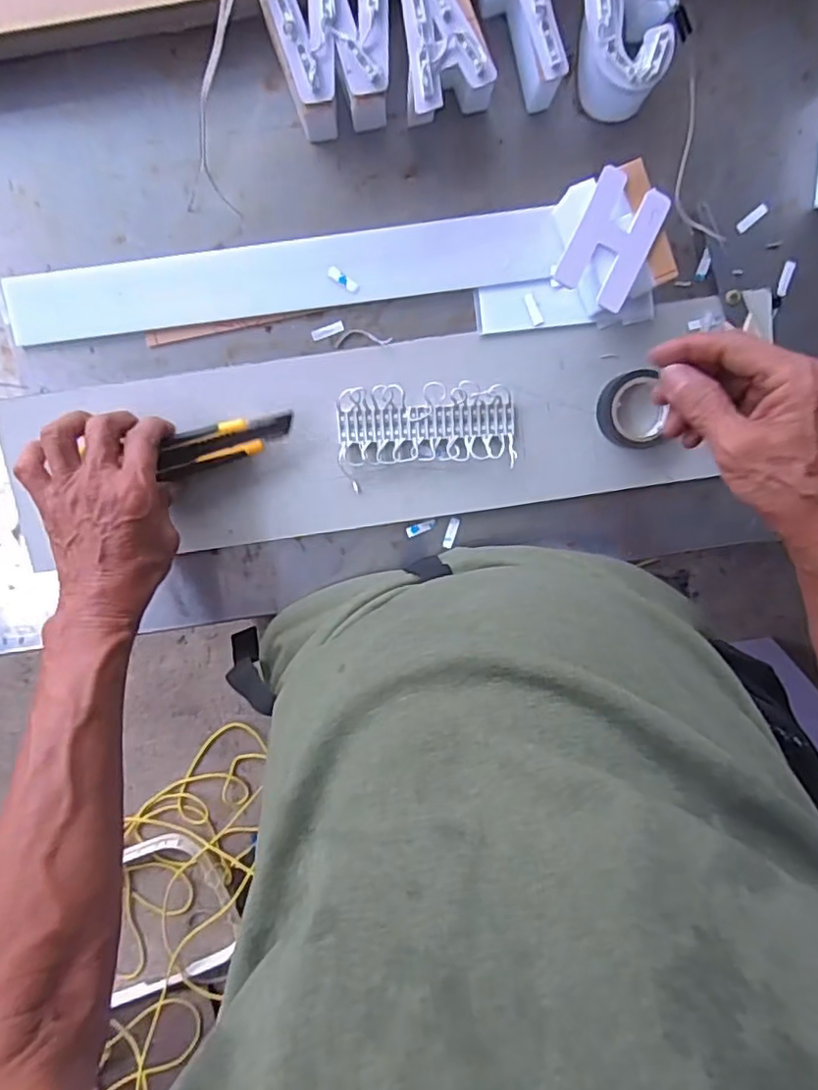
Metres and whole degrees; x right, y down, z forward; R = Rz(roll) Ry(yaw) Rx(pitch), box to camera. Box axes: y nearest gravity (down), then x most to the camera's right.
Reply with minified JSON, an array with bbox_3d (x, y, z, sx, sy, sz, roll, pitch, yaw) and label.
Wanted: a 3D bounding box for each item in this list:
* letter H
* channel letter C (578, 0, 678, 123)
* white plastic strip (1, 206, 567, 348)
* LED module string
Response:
[{"bbox_3d":[0.141,-0.211,0.426,0.053,0.010,0.080,23,100,-6],"label":"letter H"},{"bbox_3d":[0.146,-0.347,0.426,0.058,0.051,0.087,-2,99,-1],"label":"channel letter C"},{"bbox_3d":[-0.095,-0.200,0.463,0.410,0.006,0.049,-7,112,1],"label":"white plastic strip"},{"bbox_3d":[0.015,-0.088,0.480,0.137,0.015,0.070,-1,99,-1],"label":"LED module string"}]

